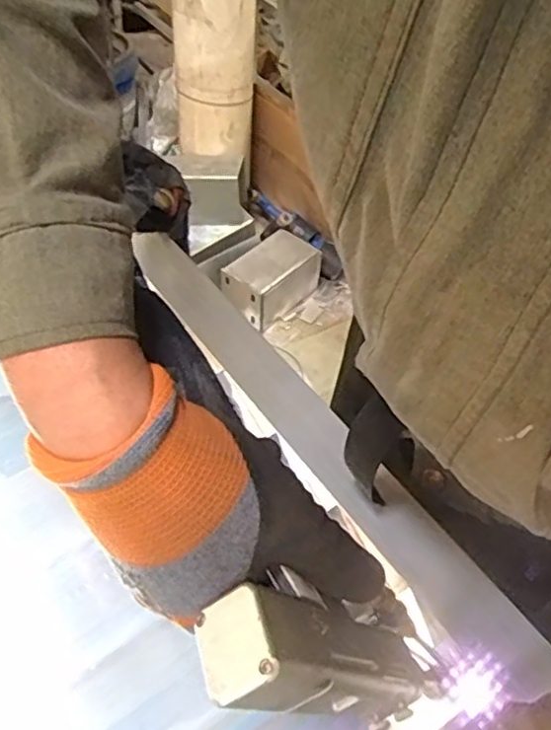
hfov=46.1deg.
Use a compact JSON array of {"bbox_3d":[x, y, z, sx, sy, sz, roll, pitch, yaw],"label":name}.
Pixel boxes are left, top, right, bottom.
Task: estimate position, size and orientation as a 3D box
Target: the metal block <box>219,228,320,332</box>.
[{"bbox_3d":[-0.013,-0.236,1.724,0.162,0.149,0.262,36,57,23],"label":"metal block"}]

